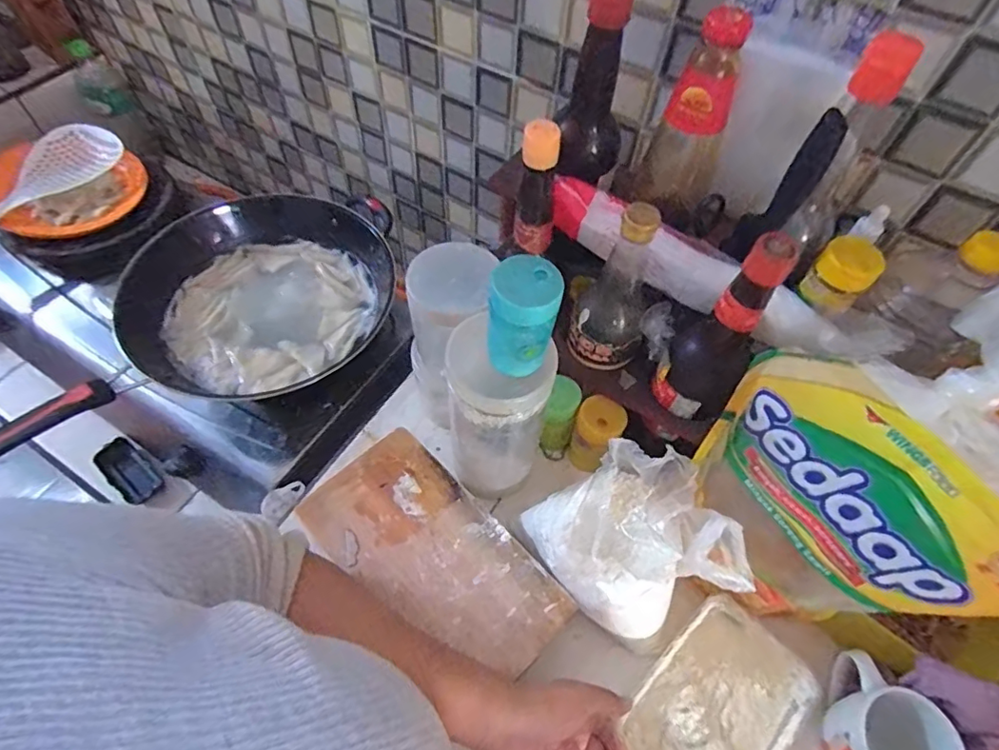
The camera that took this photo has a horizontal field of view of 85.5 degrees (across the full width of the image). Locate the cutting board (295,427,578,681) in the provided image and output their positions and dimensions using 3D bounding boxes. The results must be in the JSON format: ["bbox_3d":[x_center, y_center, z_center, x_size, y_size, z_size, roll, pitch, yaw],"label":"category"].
[{"bbox_3d":[-0.061,0.165,0.496,0.245,0.007,0.125,39,64,21],"label":"cutting board"}]

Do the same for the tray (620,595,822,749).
[{"bbox_3d":[0.189,0.292,0.474,0.165,0.033,0.111,-38,66,-23],"label":"tray"}]

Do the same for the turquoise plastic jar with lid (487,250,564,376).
[{"bbox_3d":[0.016,-0.041,0.386,0.046,0.082,0.042,1,57,-2],"label":"turquoise plastic jar with lid"}]

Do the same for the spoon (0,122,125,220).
[{"bbox_3d":[-0.732,-0.271,0.821,0.095,0.048,0.338,22,59,12],"label":"spoon"}]

